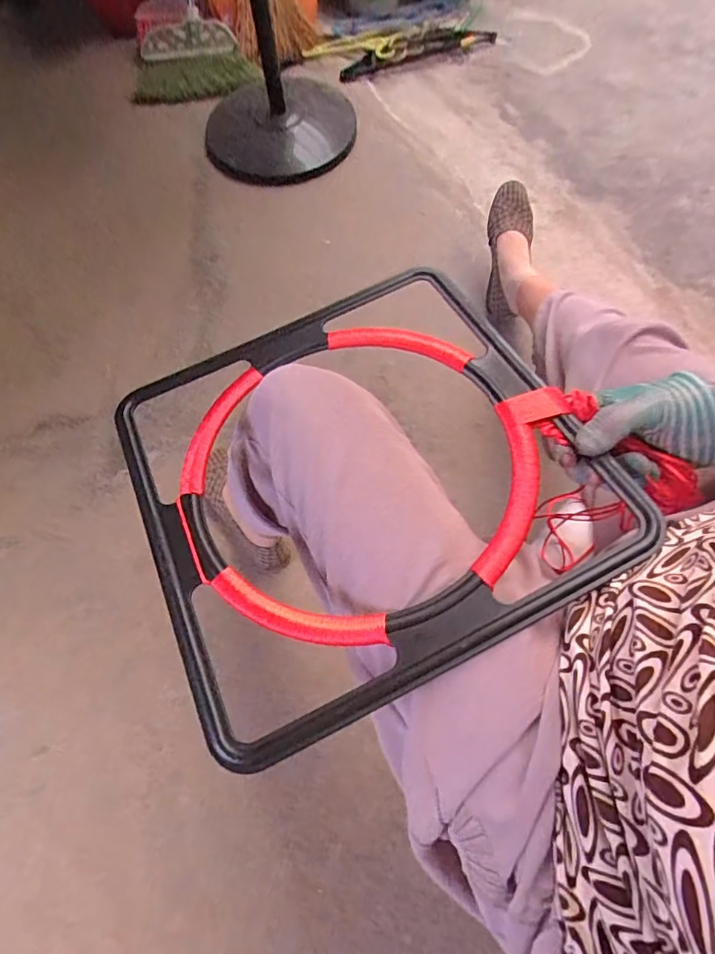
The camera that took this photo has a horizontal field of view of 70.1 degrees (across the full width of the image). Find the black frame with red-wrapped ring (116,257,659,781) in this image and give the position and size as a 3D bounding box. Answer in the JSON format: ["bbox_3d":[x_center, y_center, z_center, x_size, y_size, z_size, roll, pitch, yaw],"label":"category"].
[{"bbox_3d":[-0.002,-0.013,0.396,0.339,0.013,0.322,-26,61,-6],"label":"black frame with red-wrapped ring"}]

